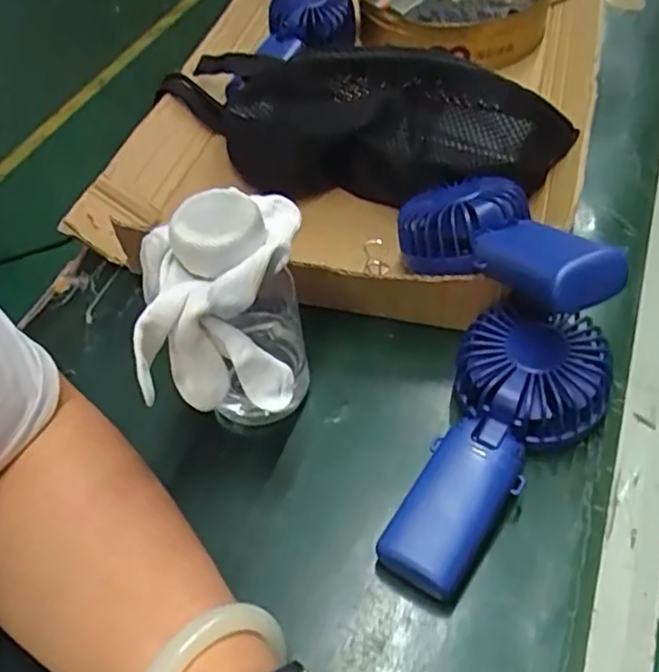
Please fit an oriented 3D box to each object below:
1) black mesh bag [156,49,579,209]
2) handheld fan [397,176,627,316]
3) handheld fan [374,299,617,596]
[{"bbox_3d":[0.006,-0.172,0.520,0.339,0.104,0.095,17,55,19],"label":"black mesh bag"},{"bbox_3d":[0.104,-0.055,0.392,0.079,0.040,0.172,-23,30,-15],"label":"handheld fan"},{"bbox_3d":[0.091,0.057,0.361,0.083,0.052,0.176,25,58,24],"label":"handheld fan"}]

